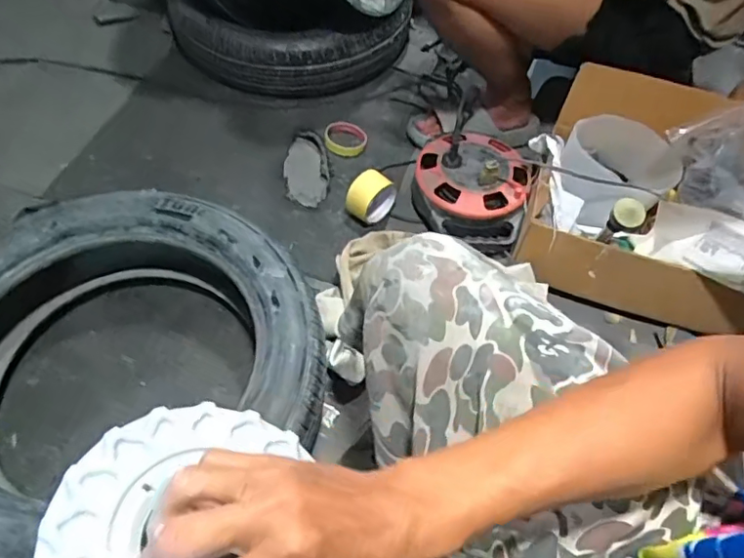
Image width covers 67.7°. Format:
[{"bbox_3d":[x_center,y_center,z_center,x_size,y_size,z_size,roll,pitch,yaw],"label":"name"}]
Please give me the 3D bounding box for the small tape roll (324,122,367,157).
[{"bbox_3d":[-0.051,-0.281,1.099,0.080,0.022,0.087,2,56,-4],"label":"small tape roll"}]

